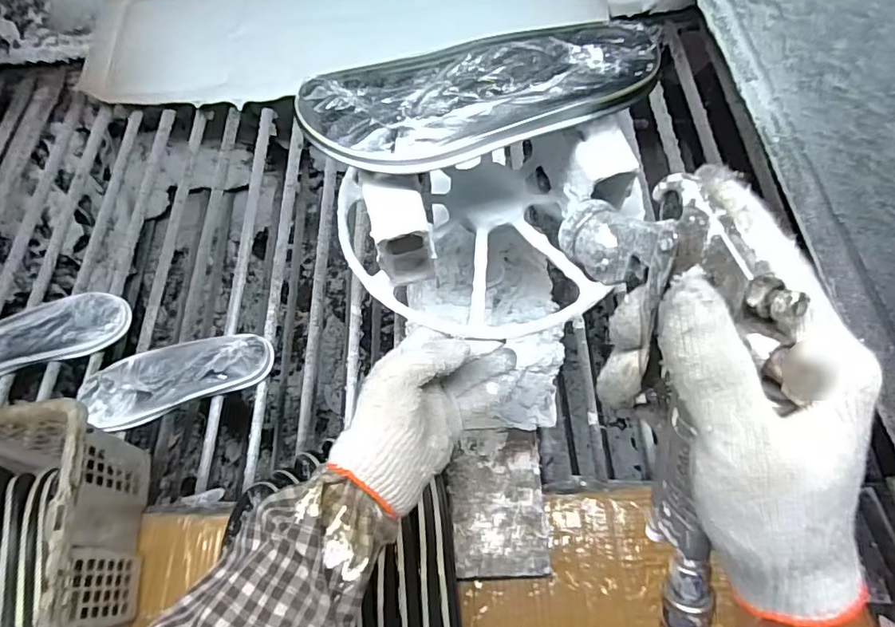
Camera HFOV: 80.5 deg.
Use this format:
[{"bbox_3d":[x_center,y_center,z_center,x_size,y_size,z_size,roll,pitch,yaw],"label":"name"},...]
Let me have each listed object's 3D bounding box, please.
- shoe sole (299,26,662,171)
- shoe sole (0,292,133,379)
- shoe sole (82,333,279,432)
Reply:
[{"bbox_3d":[0.027,-0.161,0.391,0.261,0.019,0.092,-13,65,-3],"label":"shoe sole"},{"bbox_3d":[-0.611,0.032,0.797,0.262,0.023,0.106,-13,65,-2],"label":"shoe sole"},{"bbox_3d":[-0.375,0.085,0.744,0.247,0.023,0.104,-21,66,-7],"label":"shoe sole"}]

